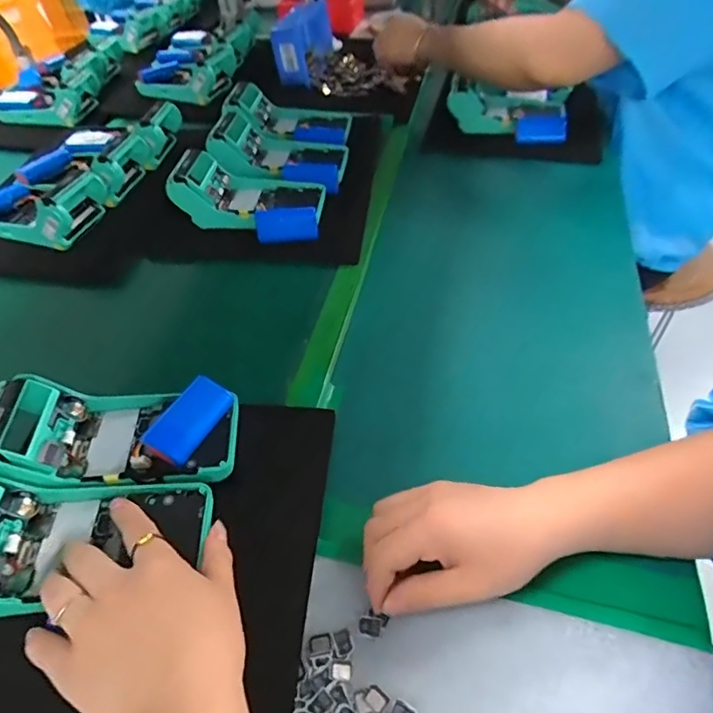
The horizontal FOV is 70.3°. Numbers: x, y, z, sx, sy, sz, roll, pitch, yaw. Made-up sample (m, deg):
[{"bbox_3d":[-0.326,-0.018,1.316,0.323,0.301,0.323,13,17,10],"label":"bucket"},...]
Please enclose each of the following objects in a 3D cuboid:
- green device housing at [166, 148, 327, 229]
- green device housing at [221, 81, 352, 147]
[{"bbox_3d":[-0.123,-0.194,0.589,0.159,0.065,0.095,10,51,11],"label":"green device housing"},{"bbox_3d":[-0.092,-0.343,0.710,0.165,0.052,0.103,6,51,8],"label":"green device housing"}]

